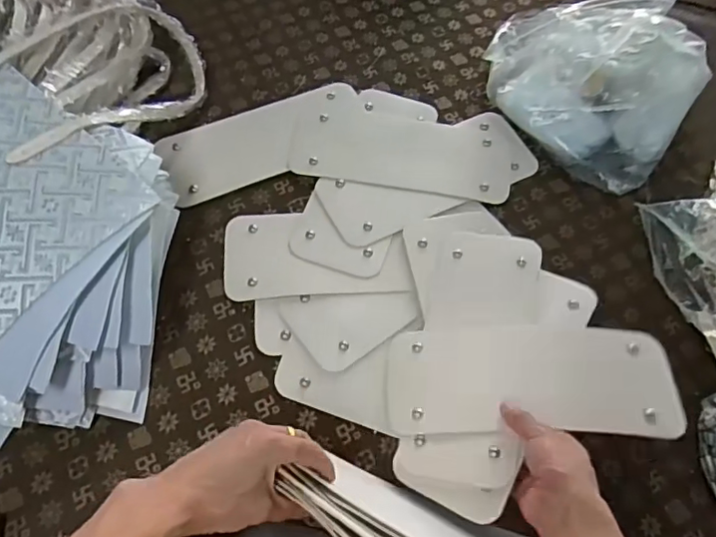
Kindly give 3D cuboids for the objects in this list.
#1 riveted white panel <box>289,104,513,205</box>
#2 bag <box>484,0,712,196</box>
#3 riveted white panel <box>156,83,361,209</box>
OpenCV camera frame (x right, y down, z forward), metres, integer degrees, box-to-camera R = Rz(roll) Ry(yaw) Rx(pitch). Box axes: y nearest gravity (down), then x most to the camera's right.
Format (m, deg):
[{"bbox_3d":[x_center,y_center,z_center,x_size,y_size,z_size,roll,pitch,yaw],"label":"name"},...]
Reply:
[{"bbox_3d":[0.059,-0.161,0.788,0.298,0.009,0.119,9,65,3],"label":"riveted white panel"},{"bbox_3d":[0.320,-0.278,0.797,0.292,0.111,0.245,31,68,12],"label":"bag"},{"bbox_3d":[-0.126,-0.181,0.793,0.281,0.011,0.126,-20,67,-11],"label":"riveted white panel"}]

